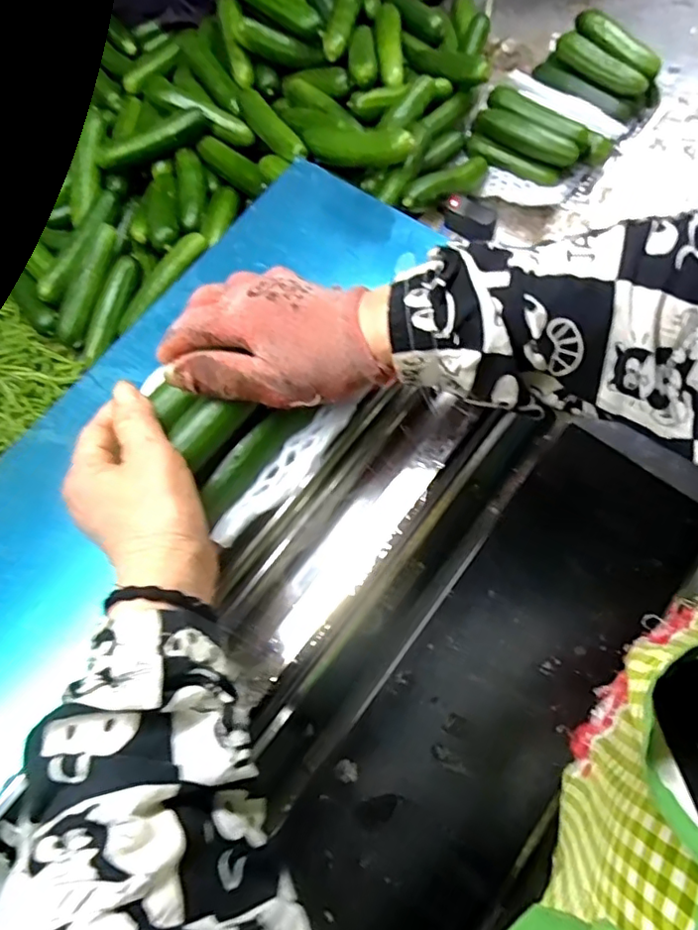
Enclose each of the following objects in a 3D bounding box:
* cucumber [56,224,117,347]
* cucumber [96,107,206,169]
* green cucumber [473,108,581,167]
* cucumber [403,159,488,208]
[{"bbox_3d":[-0.277,-0.191,0.601,0.029,0.022,0.130,25,96,16],"label":"cucumber"},{"bbox_3d":[-0.216,-0.356,0.620,0.124,0.031,0.026,-17,62,9],"label":"cucumber"},{"bbox_3d":[0.192,-0.355,0.613,0.117,0.030,0.024,26,67,16],"label":"green cucumber"},{"bbox_3d":[0.104,-0.297,0.597,0.024,0.027,0.130,41,55,21],"label":"cucumber"}]

